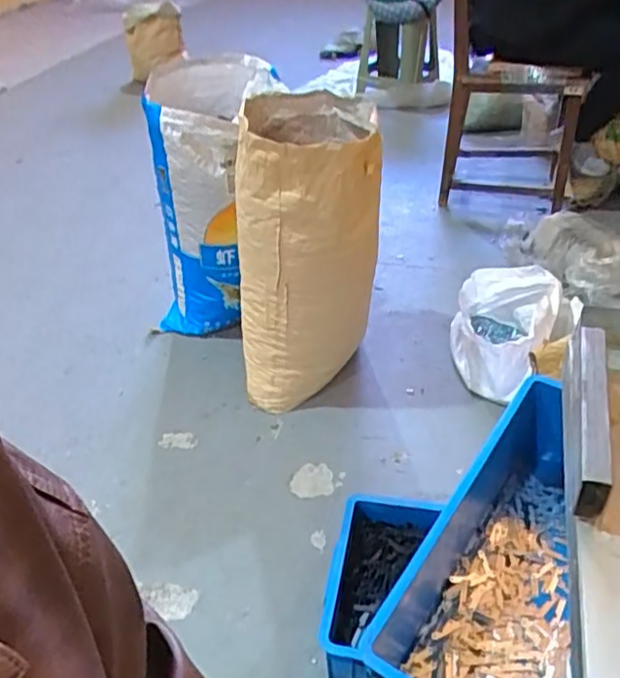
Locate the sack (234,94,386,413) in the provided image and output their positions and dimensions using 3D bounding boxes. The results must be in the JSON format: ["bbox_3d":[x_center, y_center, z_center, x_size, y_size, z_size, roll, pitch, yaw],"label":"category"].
[{"bbox_3d":[0.002,-0.237,1.585,0.325,0.647,0.431,1,39,6],"label":"sack"}]

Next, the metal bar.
[{"bbox_3d":[0.213,0.054,0.491,0.021,0.046,0.166,8,40,16],"label":"metal bar"}]

